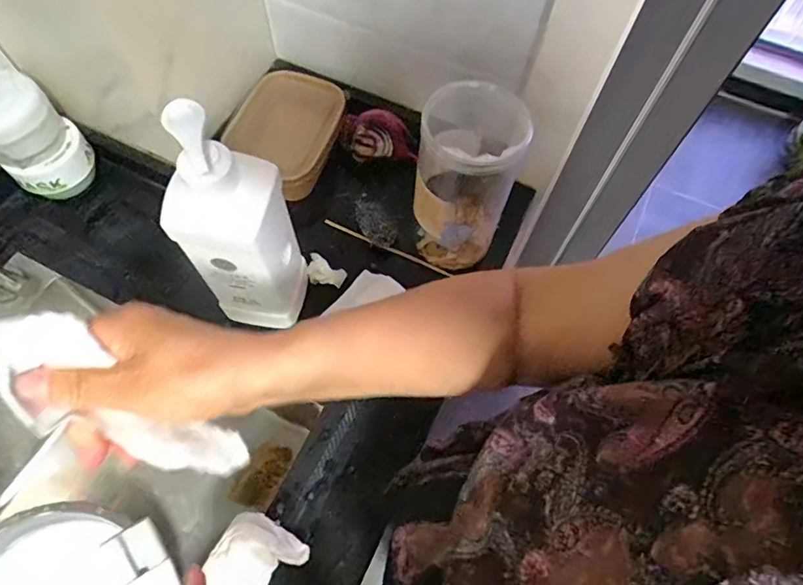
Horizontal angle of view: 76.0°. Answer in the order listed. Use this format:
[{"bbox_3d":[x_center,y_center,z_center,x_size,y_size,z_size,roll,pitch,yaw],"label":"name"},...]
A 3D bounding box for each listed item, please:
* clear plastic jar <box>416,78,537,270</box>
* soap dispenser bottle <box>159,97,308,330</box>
[{"bbox_3d":[0.065,-0.113,0.547,0.096,0.192,0.087,19,65,6],"label":"clear plastic jar"},{"bbox_3d":[-0.142,-0.052,0.461,0.082,0.277,0.068,6,64,0],"label":"soap dispenser bottle"}]

